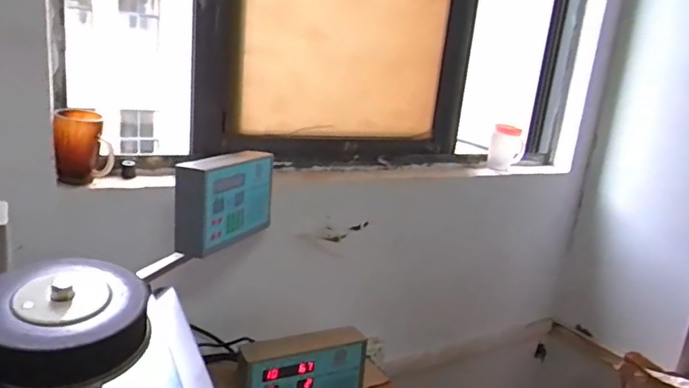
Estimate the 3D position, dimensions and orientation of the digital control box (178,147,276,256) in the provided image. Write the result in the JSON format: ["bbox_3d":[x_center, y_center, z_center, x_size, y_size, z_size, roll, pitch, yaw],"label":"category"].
[{"bbox_3d":[-0.211,0.007,0.958,0.064,0.150,0.220,12,16,19],"label":"digital control box"}]

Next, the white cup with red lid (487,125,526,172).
[{"bbox_3d":[0.435,-0.125,1.415,0.085,0.114,0.068,12,16,19],"label":"white cup with red lid"}]

